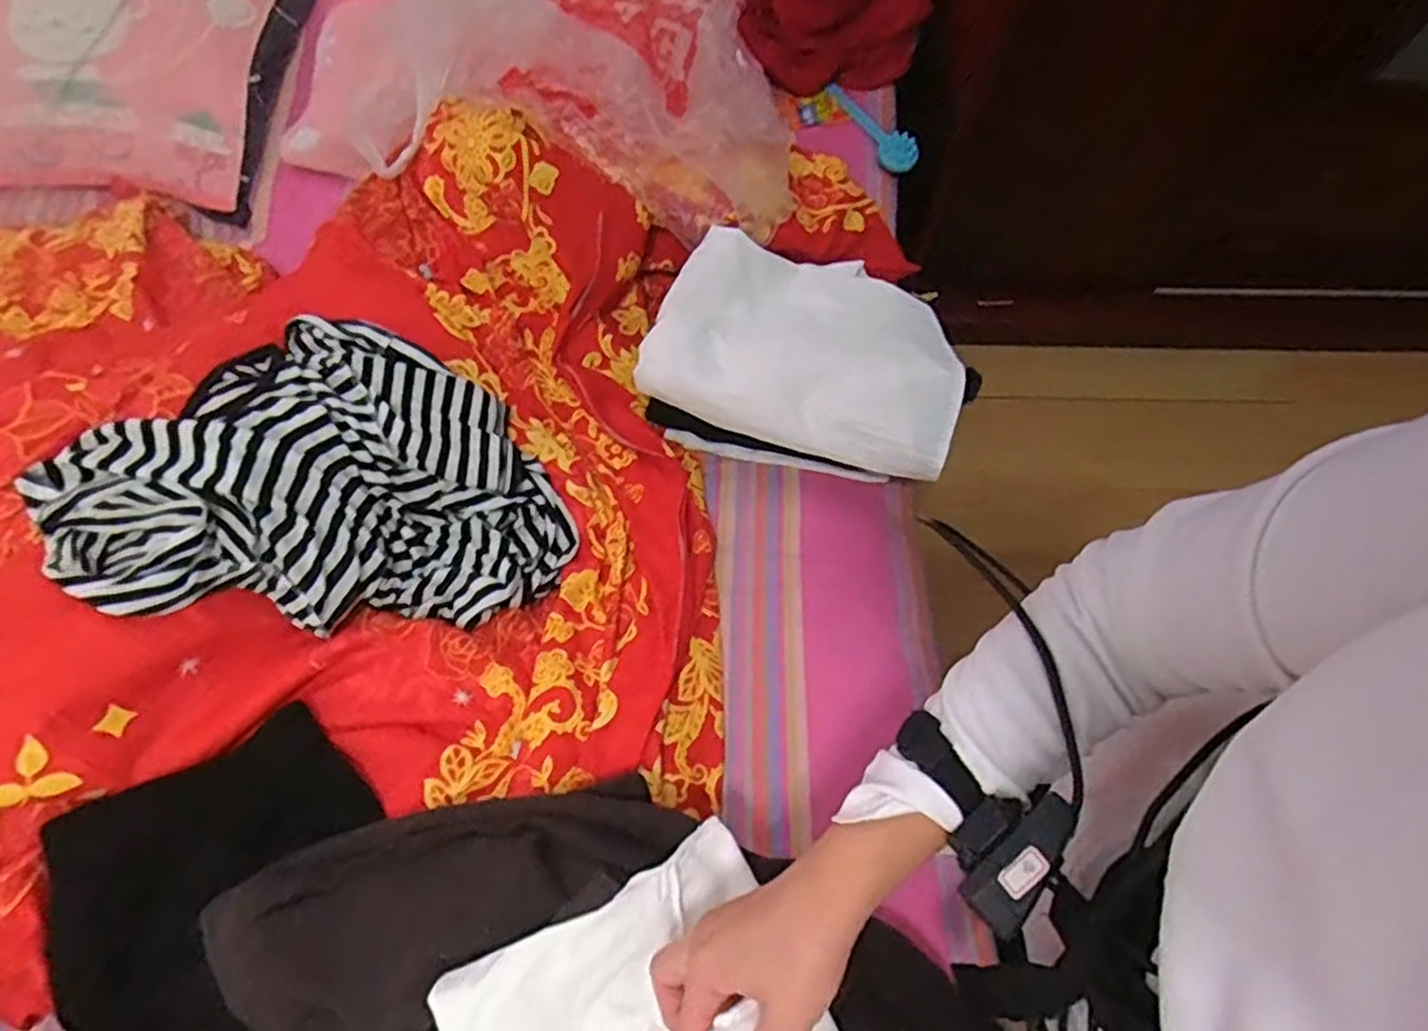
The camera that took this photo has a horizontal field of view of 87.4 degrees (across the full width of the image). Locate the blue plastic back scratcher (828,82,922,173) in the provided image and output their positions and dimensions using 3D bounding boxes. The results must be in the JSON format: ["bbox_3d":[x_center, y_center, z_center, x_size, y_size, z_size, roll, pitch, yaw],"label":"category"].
[{"bbox_3d":[0.234,-0.581,1.118,0.030,0.055,0.171,-40,77,-10],"label":"blue plastic back scratcher"}]

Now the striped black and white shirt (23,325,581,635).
[{"bbox_3d":[-0.378,-0.044,0.760,0.474,0.080,0.320,11,70,-23],"label":"striped black and white shirt"}]

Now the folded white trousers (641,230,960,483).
[{"bbox_3d":[0.113,-0.198,0.879,0.357,0.057,0.234,17,74,6],"label":"folded white trousers"}]

